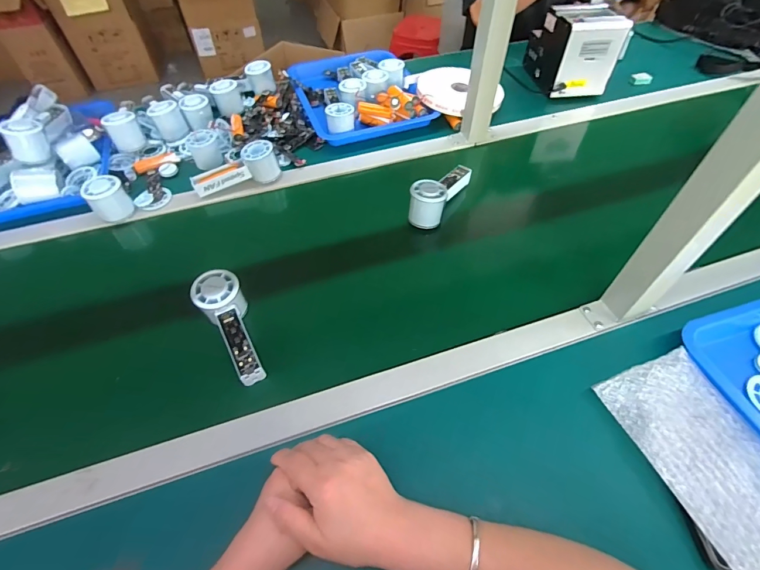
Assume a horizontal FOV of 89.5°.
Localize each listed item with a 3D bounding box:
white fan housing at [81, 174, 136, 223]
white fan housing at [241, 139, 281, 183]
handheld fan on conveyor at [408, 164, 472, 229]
[{"bbox_3d":[-0.445,-0.145,0.628,0.055,0.053,0.043,-17,54,-12],"label":"white fan housing"},{"bbox_3d":[-0.216,-0.224,0.696,0.059,0.062,0.045,-12,53,-9],"label":"white fan housing"},{"bbox_3d":[0.100,-0.152,0.653,0.058,0.071,0.145,28,41,16],"label":"handheld fan on conveyor"}]

